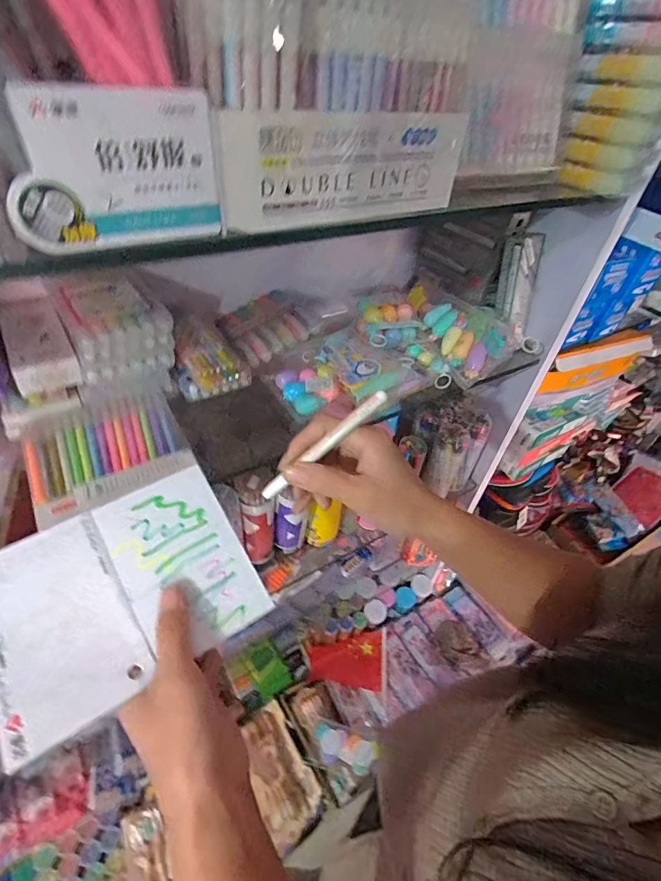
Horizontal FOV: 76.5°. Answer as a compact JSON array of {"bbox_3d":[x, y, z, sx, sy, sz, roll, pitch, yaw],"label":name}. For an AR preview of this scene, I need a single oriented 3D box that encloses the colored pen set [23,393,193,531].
[{"bbox_3d":[-0.226,0.009,0.429,0.142,0.022,0.141,-22,51,-26],"label":"colored pen set"}]

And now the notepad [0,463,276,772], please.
[{"bbox_3d":[-0.137,0.098,0.279,0.159,0.009,0.123,-27,71,-26],"label":"notepad"}]

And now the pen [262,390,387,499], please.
[{"bbox_3d":[-0.005,0.005,0.292,0.112,0.009,0.010,-40,52,8],"label":"pen"}]

